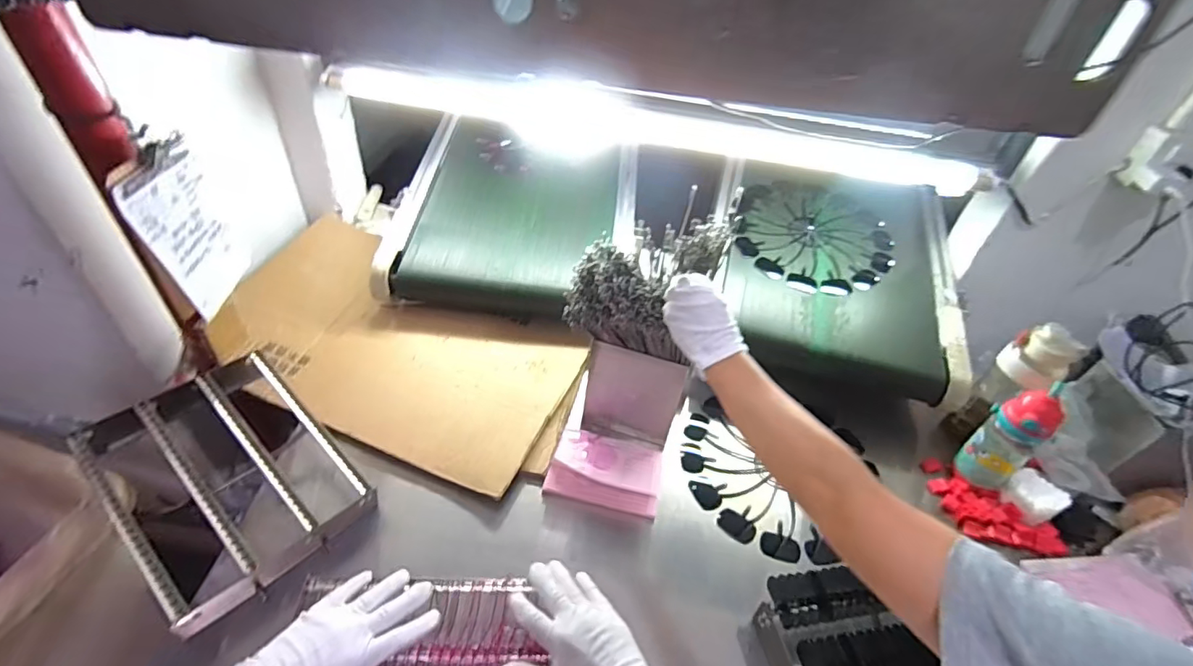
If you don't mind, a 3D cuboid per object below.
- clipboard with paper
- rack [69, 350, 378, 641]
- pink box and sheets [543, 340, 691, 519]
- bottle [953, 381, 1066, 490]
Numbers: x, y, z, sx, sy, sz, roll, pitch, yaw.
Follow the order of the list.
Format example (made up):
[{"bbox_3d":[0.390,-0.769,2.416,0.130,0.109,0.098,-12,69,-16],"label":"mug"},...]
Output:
[{"bbox_3d":[-0.538,-0.138,0.712,0.020,0.222,0.145,0,48,-1],"label":"clipboard with paper"},{"bbox_3d":[-0.512,0.191,0.741,0.344,0.128,0.242,34,50,26],"label":"rack"},{"bbox_3d":[0.029,0.162,0.848,0.171,0.145,0.196,11,44,5],"label":"pink box and sheets"},{"bbox_3d":[0.657,0.168,0.853,0.070,0.191,0.066,24,46,17],"label":"bottle"}]

